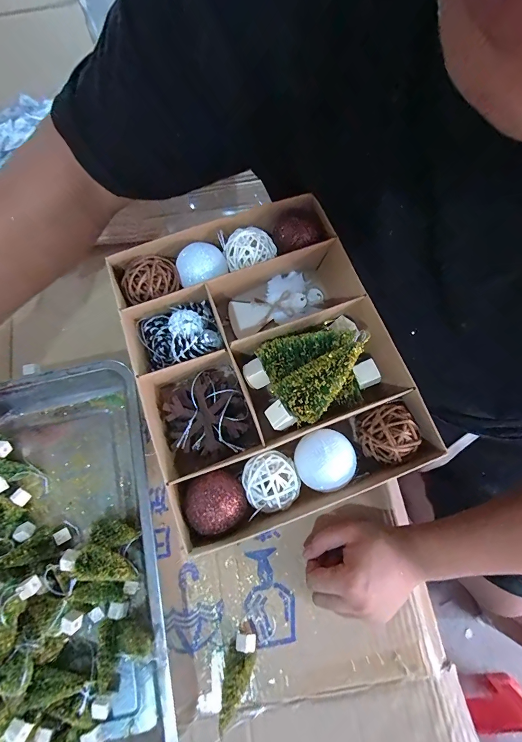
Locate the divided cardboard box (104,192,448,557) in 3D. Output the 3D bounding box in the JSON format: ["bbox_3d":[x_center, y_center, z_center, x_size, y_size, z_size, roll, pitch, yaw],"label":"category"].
[{"bbox_3d":[0.001,-0.012,0.235,0.174,0.048,0.213,-21,74,-3],"label":"divided cardboard box"}]

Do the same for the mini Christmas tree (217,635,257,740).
[{"bbox_3d":[-0.028,0.327,0.355,0.030,0.024,0.081,16,58,5],"label":"mini Christmas tree"}]

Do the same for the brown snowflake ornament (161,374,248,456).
[{"bbox_3d":[-0.039,0.029,0.228,0.048,0.009,0.049,-16,74,-2],"label":"brown snowflake ornament"}]

